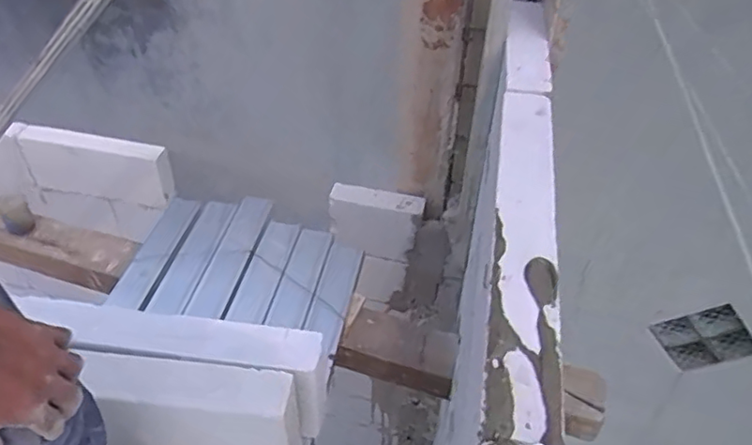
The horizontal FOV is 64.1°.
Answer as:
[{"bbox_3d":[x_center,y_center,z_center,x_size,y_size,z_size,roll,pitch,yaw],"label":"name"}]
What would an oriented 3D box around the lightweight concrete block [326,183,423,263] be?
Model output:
[{"bbox_3d":[-0.005,0.002,1.733,0.265,0.201,0.081,16,43,15],"label":"lightweight concrete block"}]

